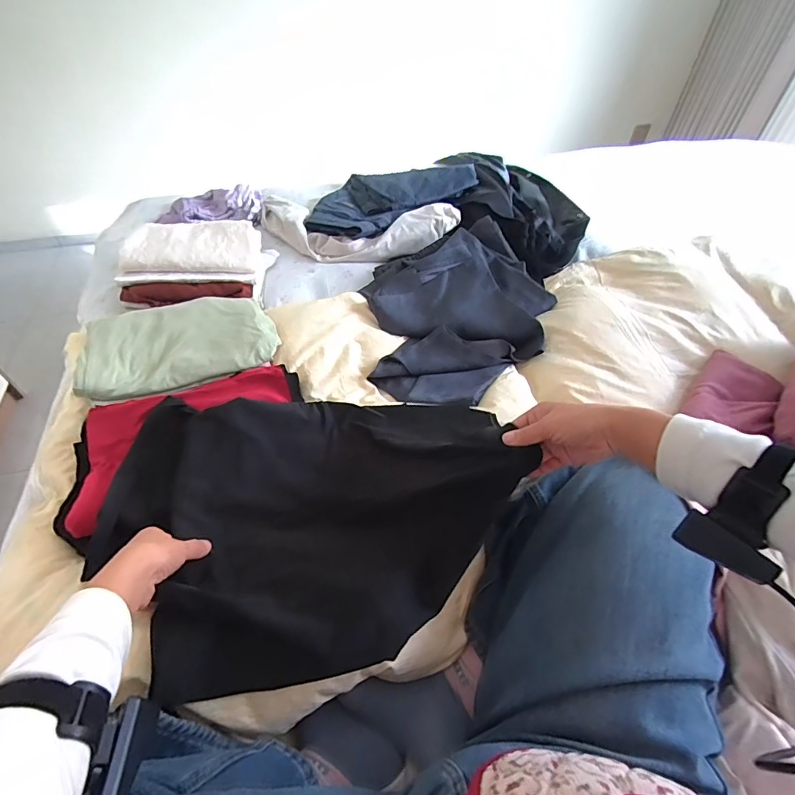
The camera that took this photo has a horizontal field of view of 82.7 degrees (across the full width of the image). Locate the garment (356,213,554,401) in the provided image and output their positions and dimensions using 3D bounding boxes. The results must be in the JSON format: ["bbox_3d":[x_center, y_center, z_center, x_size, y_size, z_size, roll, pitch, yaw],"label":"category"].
[{"bbox_3d":[0.123,-0.166,0.859,0.354,0.069,0.434,-5,50,-5],"label":"garment"}]

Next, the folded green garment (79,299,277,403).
[{"bbox_3d":[-0.360,-0.097,0.757,0.291,0.033,0.177,-16,52,-14],"label":"folded green garment"}]

